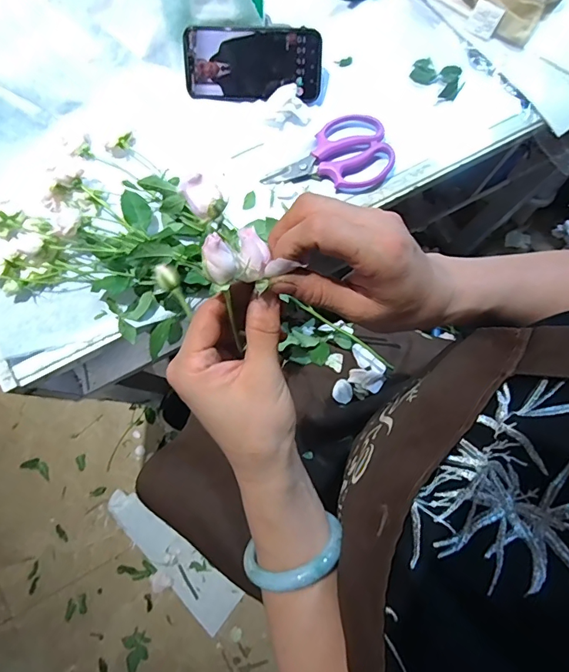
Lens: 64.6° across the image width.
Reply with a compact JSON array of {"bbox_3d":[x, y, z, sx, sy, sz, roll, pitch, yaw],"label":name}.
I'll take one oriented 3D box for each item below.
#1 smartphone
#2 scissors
[{"bbox_3d":[-0.038,-0.321,0.532,0.159,0.009,0.074,0,114,-1],"label":"smartphone"},{"bbox_3d":[0.051,-0.207,0.536,0.149,0.021,0.086,-23,80,-6],"label":"scissors"}]

